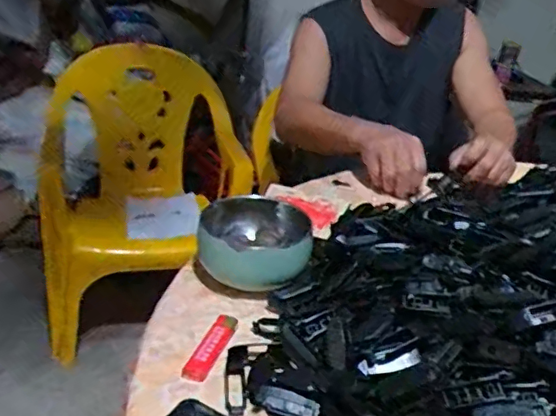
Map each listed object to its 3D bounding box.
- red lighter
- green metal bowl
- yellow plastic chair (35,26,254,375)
[{"bbox_3d":[-0.058,0.121,0.497,0.021,0.010,0.081,11,26,14],"label":"red lighter"},{"bbox_3d":[-0.025,0.042,0.592,0.113,0.068,0.125,0,26,-8],"label":"green metal bowl"},{"bbox_3d":[-0.422,-0.076,1.694,0.542,0.783,0.694,-6,27,-20],"label":"yellow plastic chair"}]

